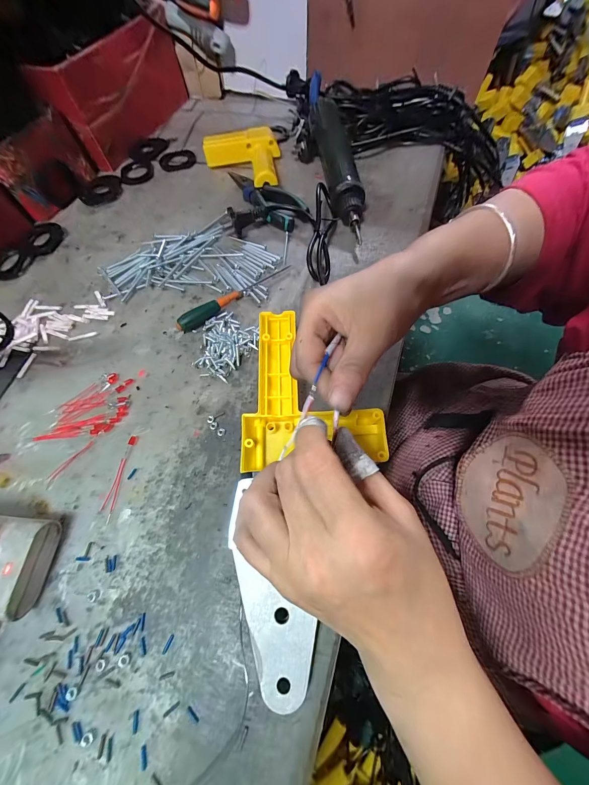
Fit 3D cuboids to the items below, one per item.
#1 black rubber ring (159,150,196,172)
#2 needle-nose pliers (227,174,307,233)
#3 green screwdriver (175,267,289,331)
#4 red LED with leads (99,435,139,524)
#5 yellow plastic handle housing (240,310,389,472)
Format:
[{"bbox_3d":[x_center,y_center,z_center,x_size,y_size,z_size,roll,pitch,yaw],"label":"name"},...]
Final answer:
[{"bbox_3d":[-0.196,-0.390,0.483,0.059,0.005,0.059,-11,64,-2],"label":"black rubber ring"},{"bbox_3d":[-0.049,-0.276,0.406,0.151,0.024,0.058,37,72,19],"label":"needle-nose pliers"},{"bbox_3d":[-0.068,-0.112,0.327,0.144,0.016,0.015,-37,68,-14],"label":"green screwdriver"},{"bbox_3d":[-0.153,0.073,0.252,0.011,0.004,0.072,7,65,7],"label":"red LED with leads"},{"bbox_3d":[0.014,-0.007,0.252,0.113,0.030,0.136,-3,64,2],"label":"yellow plastic handle housing"}]

